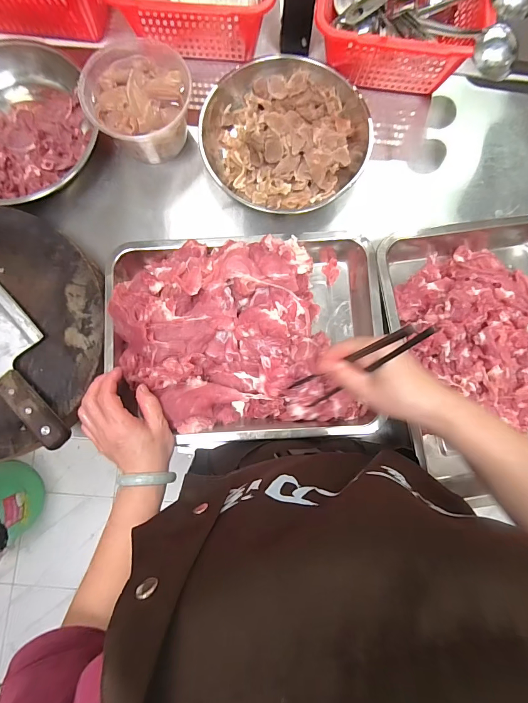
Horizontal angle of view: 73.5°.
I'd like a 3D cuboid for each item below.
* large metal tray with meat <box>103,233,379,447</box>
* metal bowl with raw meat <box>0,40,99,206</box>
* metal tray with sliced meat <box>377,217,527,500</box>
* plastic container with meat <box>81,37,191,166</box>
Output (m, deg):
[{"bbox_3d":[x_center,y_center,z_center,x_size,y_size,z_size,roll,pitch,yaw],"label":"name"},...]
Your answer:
[{"bbox_3d":[-0.027,-0.020,0.454,0.338,0.073,0.260,-3,82,-2],"label":"large metal tray with meat"},{"bbox_3d":[-0.351,-0.302,0.483,0.223,0.077,0.180,-21,83,-4],"label":"metal bowl with raw meat"},{"bbox_3d":[0.291,-0.004,0.462,0.260,0.062,0.340,-5,82,-2],"label":"metal tray with sliced meat"},{"bbox_3d":[-0.169,-0.342,0.496,0.135,0.091,0.128,0,82,-1],"label":"plastic container with meat"}]

